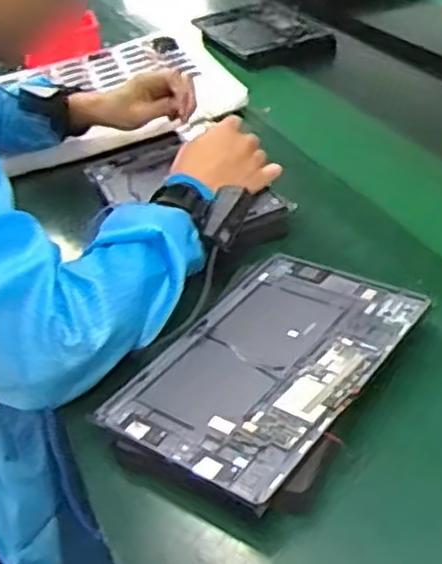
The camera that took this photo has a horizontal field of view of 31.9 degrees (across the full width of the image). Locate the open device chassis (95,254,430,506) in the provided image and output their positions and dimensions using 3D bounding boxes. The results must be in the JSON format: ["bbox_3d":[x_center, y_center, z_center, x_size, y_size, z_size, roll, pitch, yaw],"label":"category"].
[{"bbox_3d":[0.043,0.060,0.636,0.159,0.012,0.253,19,42,33],"label":"open device chassis"}]

